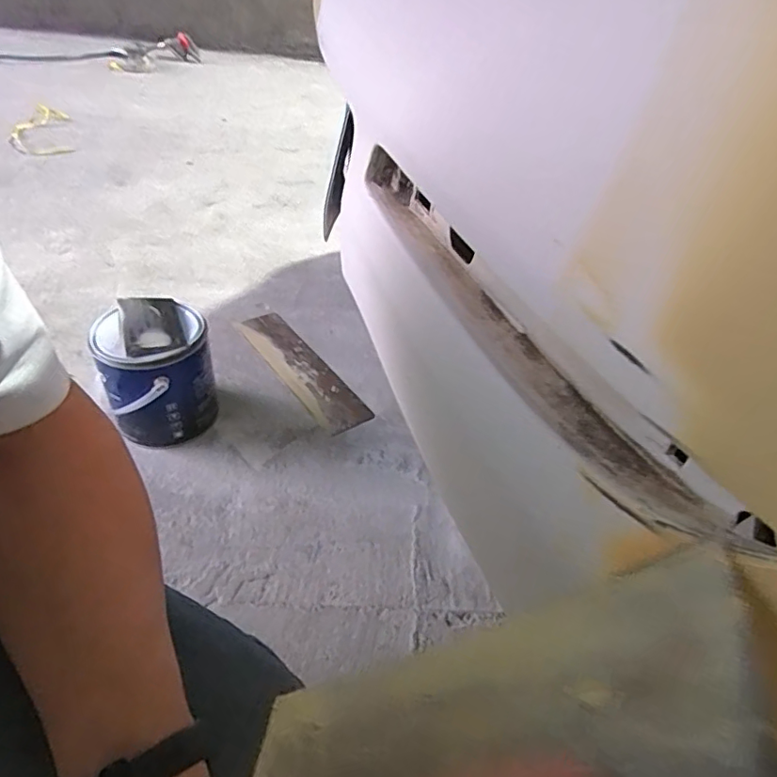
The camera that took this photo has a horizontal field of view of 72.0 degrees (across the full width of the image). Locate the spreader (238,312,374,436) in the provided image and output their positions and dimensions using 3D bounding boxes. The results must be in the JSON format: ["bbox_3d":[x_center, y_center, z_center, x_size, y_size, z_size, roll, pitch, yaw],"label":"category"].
[{"bbox_3d":[-0.157,-0.040,0.974,0.091,0.005,0.340,-23,50,-31],"label":"spreader"}]

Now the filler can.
[{"bbox_3d":[-0.337,-0.019,0.797,0.141,0.174,0.151,-7,44,-16],"label":"filler can"}]

